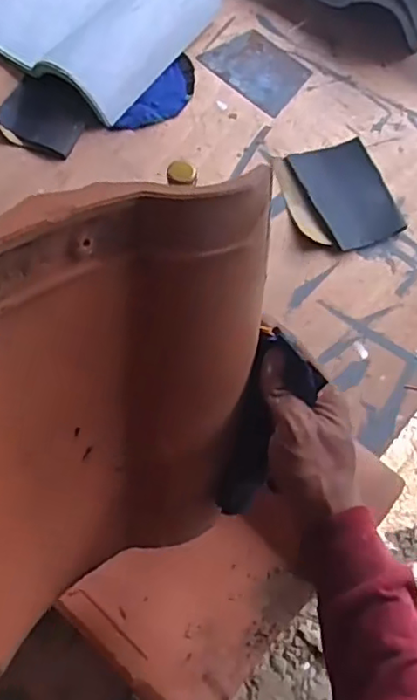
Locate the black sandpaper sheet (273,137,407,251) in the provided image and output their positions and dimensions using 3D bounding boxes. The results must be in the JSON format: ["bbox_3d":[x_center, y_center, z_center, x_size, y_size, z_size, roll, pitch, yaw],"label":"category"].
[{"bbox_3d":[0.161,-0.192,0.760,0.125,0.021,0.149,-16,62,-7],"label":"black sandpaper sheet"}]

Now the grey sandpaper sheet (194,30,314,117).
[{"bbox_3d":[0.072,-0.391,0.849,0.136,0.004,0.103,43,70,14],"label":"grey sandpaper sheet"}]

